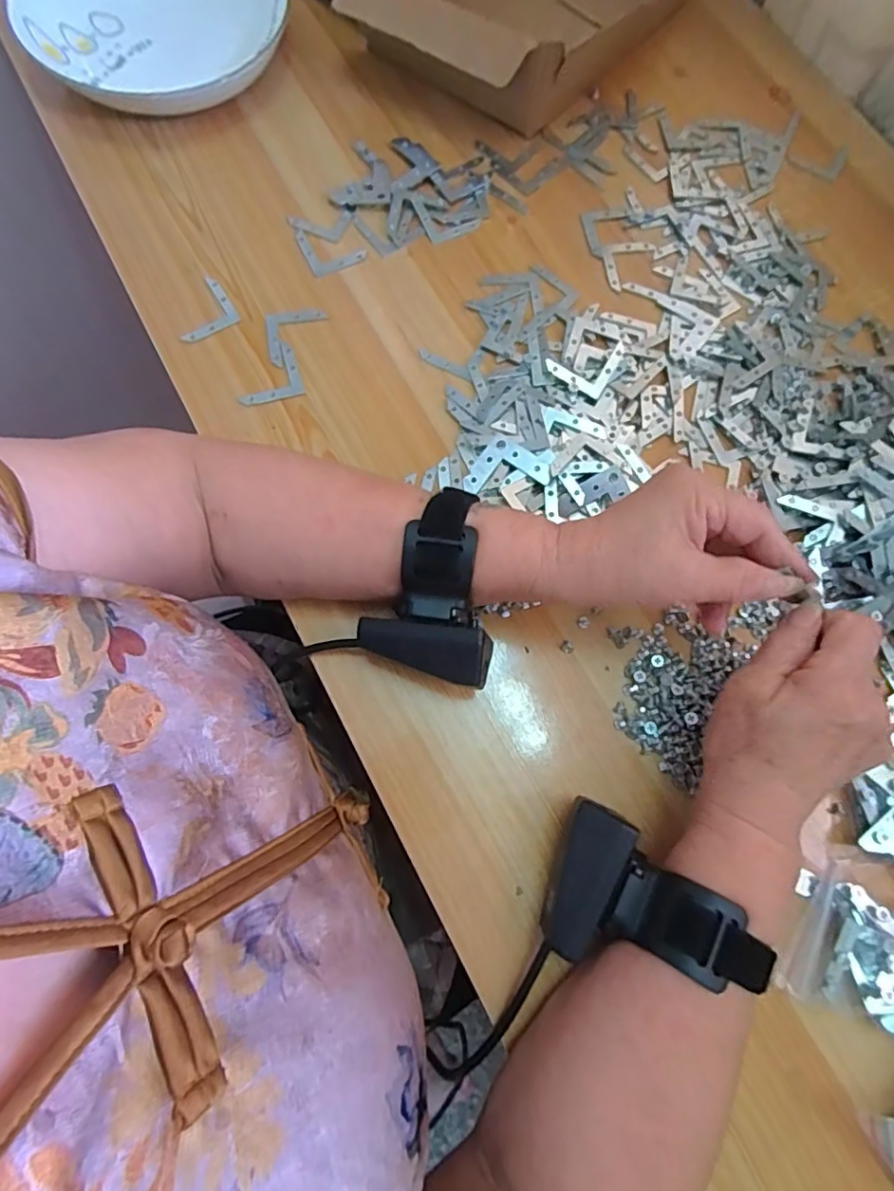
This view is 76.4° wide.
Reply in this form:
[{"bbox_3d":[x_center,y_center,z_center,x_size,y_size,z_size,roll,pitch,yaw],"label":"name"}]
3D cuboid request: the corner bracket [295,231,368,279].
[{"bbox_3d":[-0.085,-0.253,0.413,0.041,0.005,0.042,-26,74,-10],"label":"corner bracket"}]

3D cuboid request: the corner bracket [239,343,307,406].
[{"bbox_3d":[-0.120,-0.147,0.378,0.042,0.004,0.040,-17,73,-7],"label":"corner bracket"}]

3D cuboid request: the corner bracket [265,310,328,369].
[{"bbox_3d":[-0.102,-0.177,0.387,0.041,0.004,0.042,-9,72,-5],"label":"corner bracket"}]

